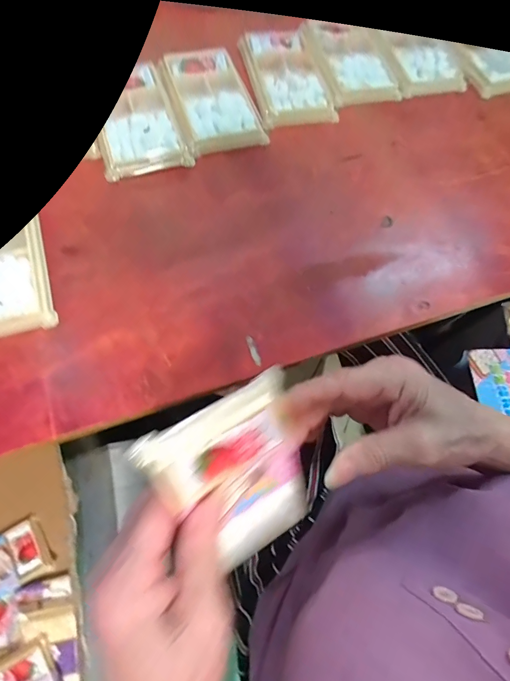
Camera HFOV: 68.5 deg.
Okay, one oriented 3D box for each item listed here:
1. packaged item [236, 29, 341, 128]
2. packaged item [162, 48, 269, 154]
[{"bbox_3d":[0.032,-0.276,0.395,0.073,0.021,0.137,-11,64,-9],"label":"packaged item"},{"bbox_3d":[-0.044,-0.242,0.378,0.075,0.028,0.131,-17,66,-6],"label":"packaged item"}]

